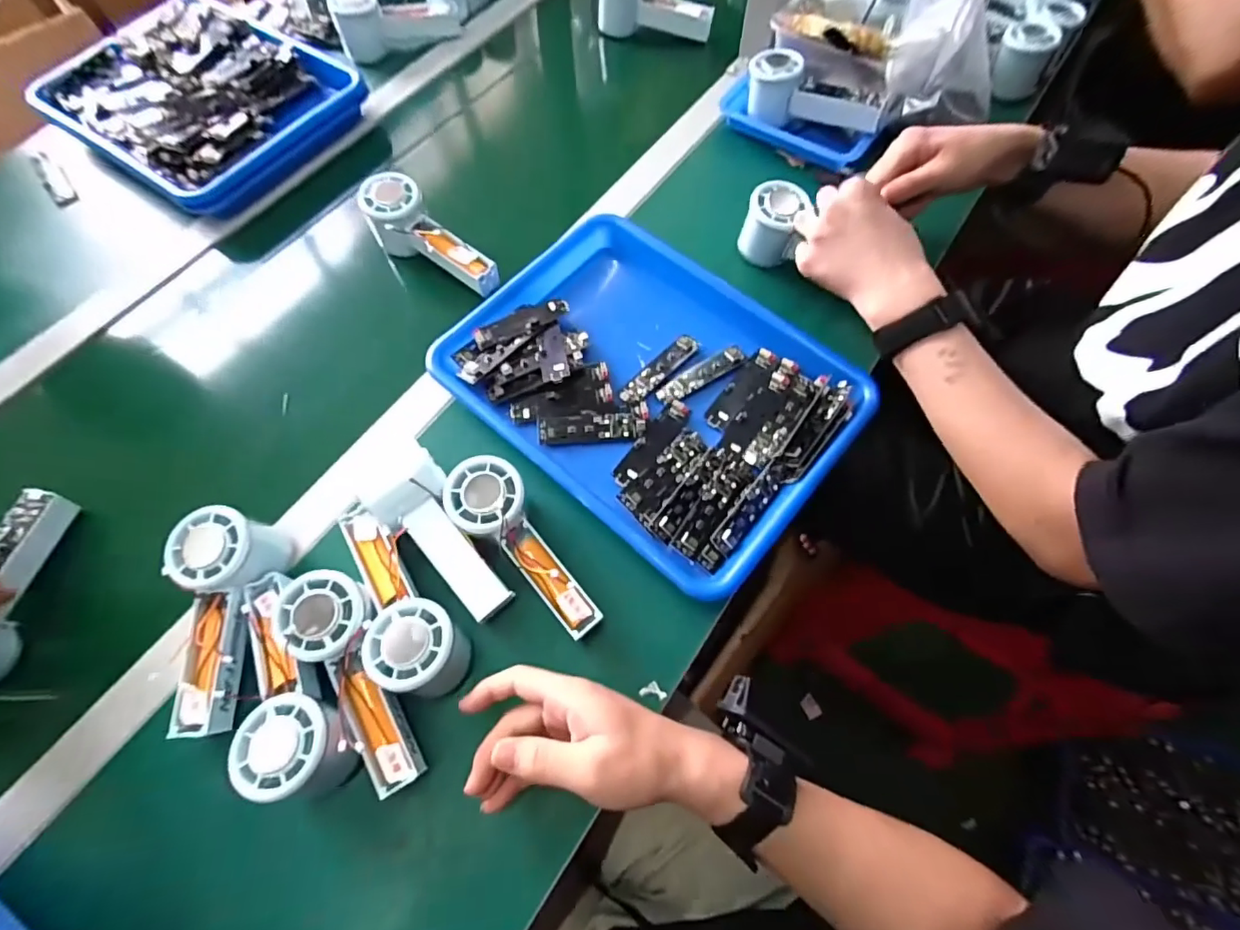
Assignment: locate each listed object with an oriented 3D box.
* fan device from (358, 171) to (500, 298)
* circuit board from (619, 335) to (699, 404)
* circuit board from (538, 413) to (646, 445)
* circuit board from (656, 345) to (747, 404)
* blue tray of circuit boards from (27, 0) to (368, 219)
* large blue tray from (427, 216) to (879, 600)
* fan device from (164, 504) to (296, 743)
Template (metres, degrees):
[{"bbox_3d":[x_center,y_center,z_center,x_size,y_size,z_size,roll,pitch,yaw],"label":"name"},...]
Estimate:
[{"bbox_3d":[-0.185,-0.222,0.549,0.152,0.061,0.051,37,71,-1],"label":"fan device"},{"bbox_3d":[0.037,-0.088,0.494,0.024,0.004,0.090,39,73,17],"label":"circuit board"},{"bbox_3d":[-0.024,-0.032,0.468,0.089,0.005,0.024,-3,89,-2],"label":"circuit board"},{"bbox_3d":[0.073,-0.082,0.489,0.087,0.007,0.022,-30,69,-11],"label":"circuit board"},{"bbox_3d":[-0.496,-0.439,0.639,0.321,0.055,0.252,34,71,15],"label":"blue tray of circuit boards"},{"bbox_3d":[0.032,-0.079,0.483,0.329,0.029,0.263,38,72,16],"label":"large blue tray"},{"bbox_3d":[-0.289,0.109,0.384,0.066,0.055,0.149,-1,66,1],"label":"fan device"}]

